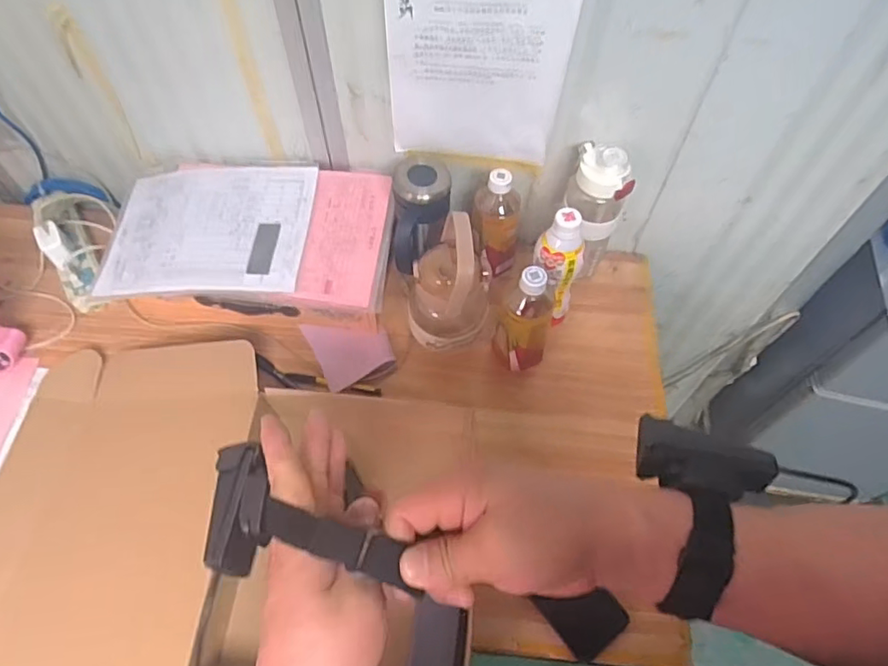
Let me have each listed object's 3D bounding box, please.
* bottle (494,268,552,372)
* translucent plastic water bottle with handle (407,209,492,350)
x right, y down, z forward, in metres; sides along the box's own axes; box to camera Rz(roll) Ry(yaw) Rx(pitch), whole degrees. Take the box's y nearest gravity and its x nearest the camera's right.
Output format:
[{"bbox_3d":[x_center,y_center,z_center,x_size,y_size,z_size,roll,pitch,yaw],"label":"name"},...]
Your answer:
[{"bbox_3d":[0.108,-0.017,0.763,0.066,0.198,0.074,15,60,8],"label":"bottle"},{"bbox_3d":[0.005,-0.062,0.754,0.093,0.177,0.093,0,59,0],"label":"translucent plastic water bottle with handle"}]

